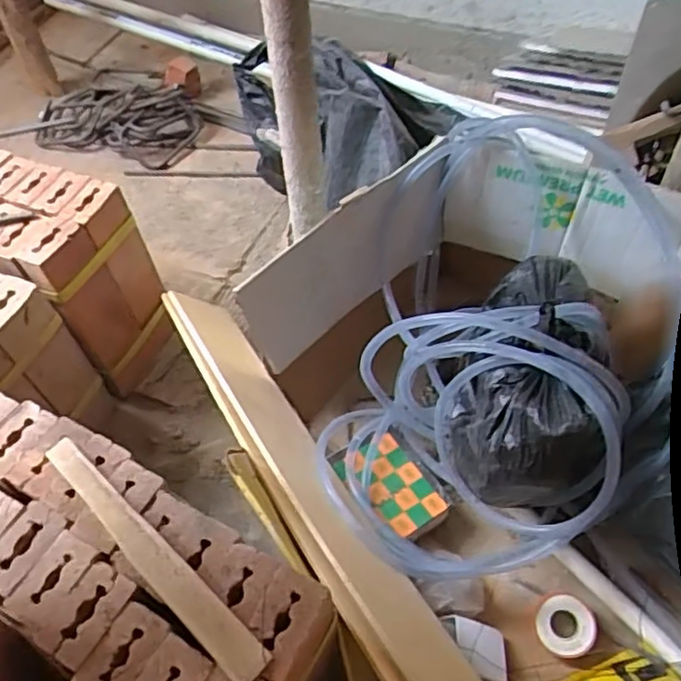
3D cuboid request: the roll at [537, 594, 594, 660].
[{"bbox_3d":[0.212,0.270,0.609,0.053,0.022,0.052,-2,53,3],"label":"roll"}]

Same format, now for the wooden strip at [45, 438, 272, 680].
[{"bbox_3d":[-0.137,0.148,0.456,0.233,0.008,0.030,36,64,27],"label":"wooden strip"}]

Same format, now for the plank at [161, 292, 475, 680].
[{"bbox_3d":[-0.012,0.156,0.587,0.023,0.101,0.578,-51,58,20],"label":"plank"}]

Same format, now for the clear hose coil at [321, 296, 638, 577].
[{"bbox_3d":[0.109,0.086,0.582,0.270,0.193,0.200,1,54,5],"label":"clear hose coil"}]

